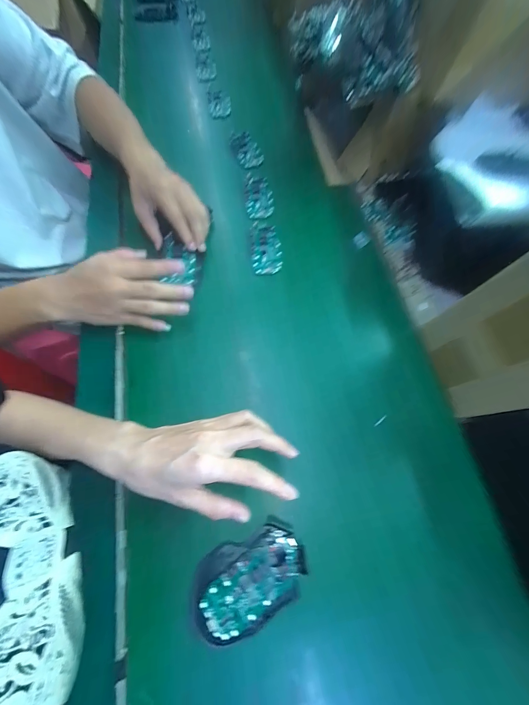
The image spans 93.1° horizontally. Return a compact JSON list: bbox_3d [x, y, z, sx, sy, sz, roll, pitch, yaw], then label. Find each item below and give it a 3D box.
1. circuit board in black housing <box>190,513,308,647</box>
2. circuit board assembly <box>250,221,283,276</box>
[{"bbox_3d":[-0.014,0.221,0.244,0.108,0.012,0.071,-25,68,-15],"label":"circuit board in black housing"},{"bbox_3d":[0.002,-0.168,0.399,0.046,0.015,0.095,-2,64,-4],"label":"circuit board assembly"}]

